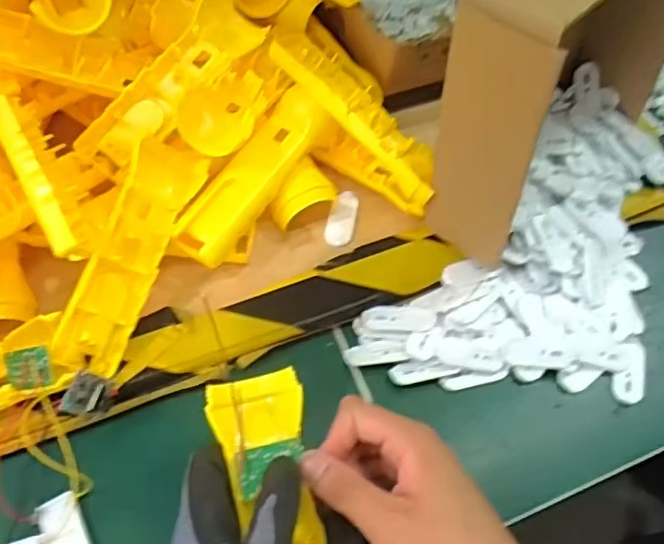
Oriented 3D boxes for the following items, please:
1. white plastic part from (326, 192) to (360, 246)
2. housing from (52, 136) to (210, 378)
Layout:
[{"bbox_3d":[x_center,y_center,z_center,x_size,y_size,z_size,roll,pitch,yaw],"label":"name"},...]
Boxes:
[{"bbox_3d":[0.008,-0.042,0.472,0.020,0.004,0.052,13,59,4],"label":"white plastic part"},{"bbox_3d":[-0.137,-0.012,0.408,0.044,0.024,0.154,29,72,-32],"label":"housing"}]

